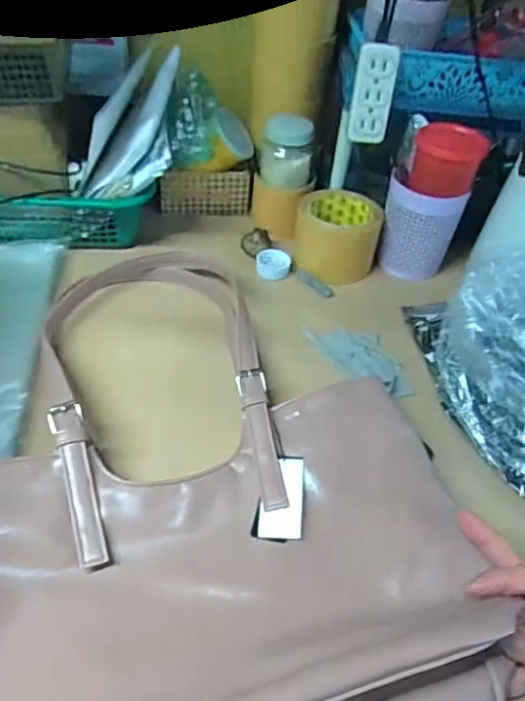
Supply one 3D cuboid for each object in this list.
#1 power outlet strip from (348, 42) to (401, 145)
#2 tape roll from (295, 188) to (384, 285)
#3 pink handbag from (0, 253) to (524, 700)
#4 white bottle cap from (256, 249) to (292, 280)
[{"bbox_3d":[0.122,-0.280,0.613,0.044,0.097,0.018,10,45,3],"label":"power outlet strip"},{"bbox_3d":[0.092,-0.140,0.687,0.100,0.073,0.100,4,45,-4],"label":"tape roll"},{"bbox_3d":[-0.068,0.088,0.455,0.380,0.045,0.474,-10,47,-17],"label":"pink handbag"},{"bbox_3d":[0.013,-0.104,0.680,0.042,0.016,0.043,4,45,-4],"label":"white bottle cap"}]

